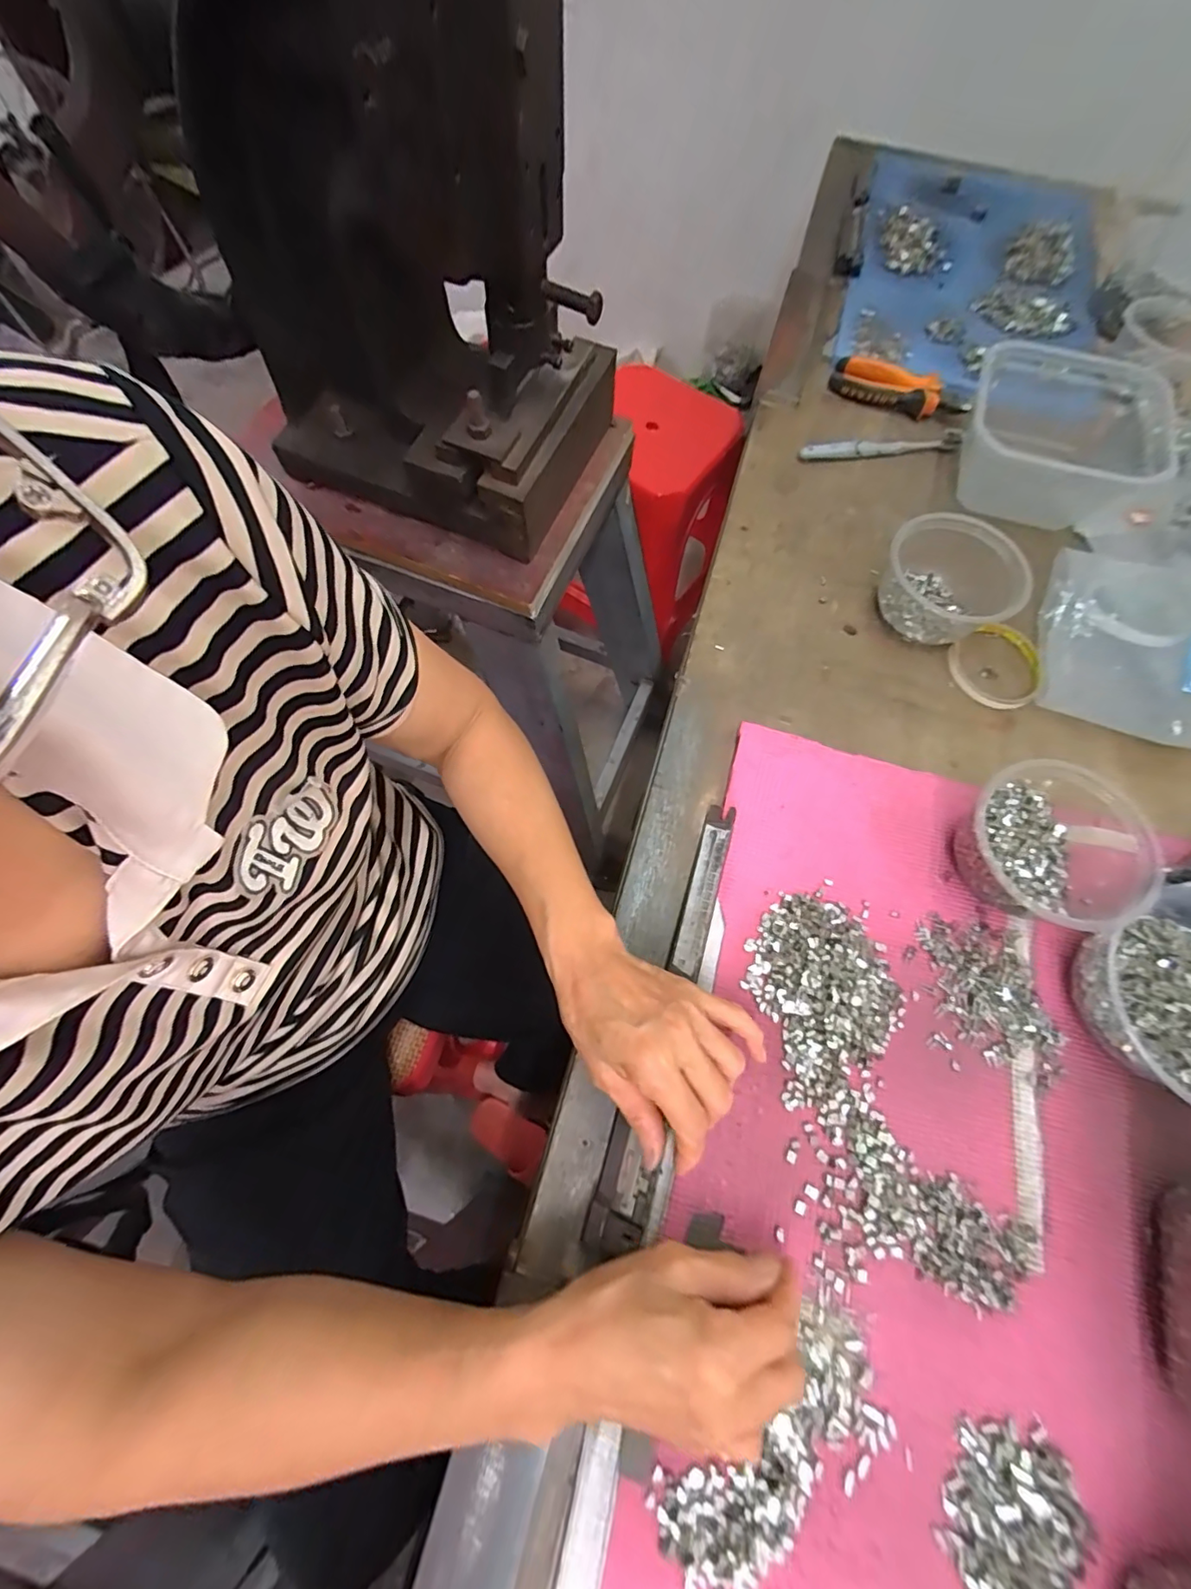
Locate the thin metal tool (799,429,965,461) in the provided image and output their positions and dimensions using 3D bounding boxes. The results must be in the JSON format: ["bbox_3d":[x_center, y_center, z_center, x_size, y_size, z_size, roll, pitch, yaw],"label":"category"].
[{"bbox_3d":[0.304,-0.374,0.566,0.175,0.016,0.020,-6,68,-2],"label":"thin metal tool"}]

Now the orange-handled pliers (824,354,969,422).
[{"bbox_3d":[0.336,-0.448,0.586,0.146,0.033,0.041,21,70,8],"label":"orange-handled pliers"}]

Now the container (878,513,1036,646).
[{"bbox_3d":[0.314,-0.185,0.471,0.115,0.062,0.092,23,70,9],"label":"container"}]

